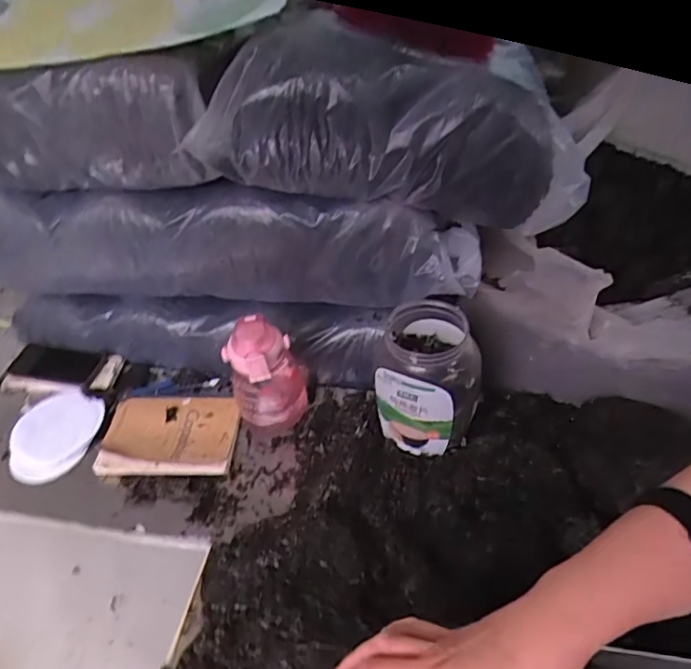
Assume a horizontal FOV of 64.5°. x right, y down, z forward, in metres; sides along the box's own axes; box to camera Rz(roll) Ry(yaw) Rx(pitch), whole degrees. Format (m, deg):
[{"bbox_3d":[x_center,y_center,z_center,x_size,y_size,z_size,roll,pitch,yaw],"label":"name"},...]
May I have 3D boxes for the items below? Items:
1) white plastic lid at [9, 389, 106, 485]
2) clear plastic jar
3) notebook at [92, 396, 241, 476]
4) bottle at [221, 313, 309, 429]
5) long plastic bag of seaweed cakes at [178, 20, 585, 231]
[{"bbox_3d":[-0.478,0.162,0.903,0.145,0.027,0.157,-3,45,3],"label":"white plastic lid"},{"bbox_3d":[0.121,0.063,0.786,0.134,0.198,0.126,-3,45,3],"label":"clear plastic jar"},{"bbox_3d":[-0.279,0.160,0.886,0.209,0.027,0.148,-2,45,4],"label":"notebook"},{"bbox_3d":[-0.122,0.056,0.847,0.103,0.179,0.099,-5,44,1],"label":"bottle"},{"bbox_3d":[0.071,-0.260,0.716,0.522,0.215,0.156,13,46,0],"label":"long plastic bag of seaweed cakes"}]

